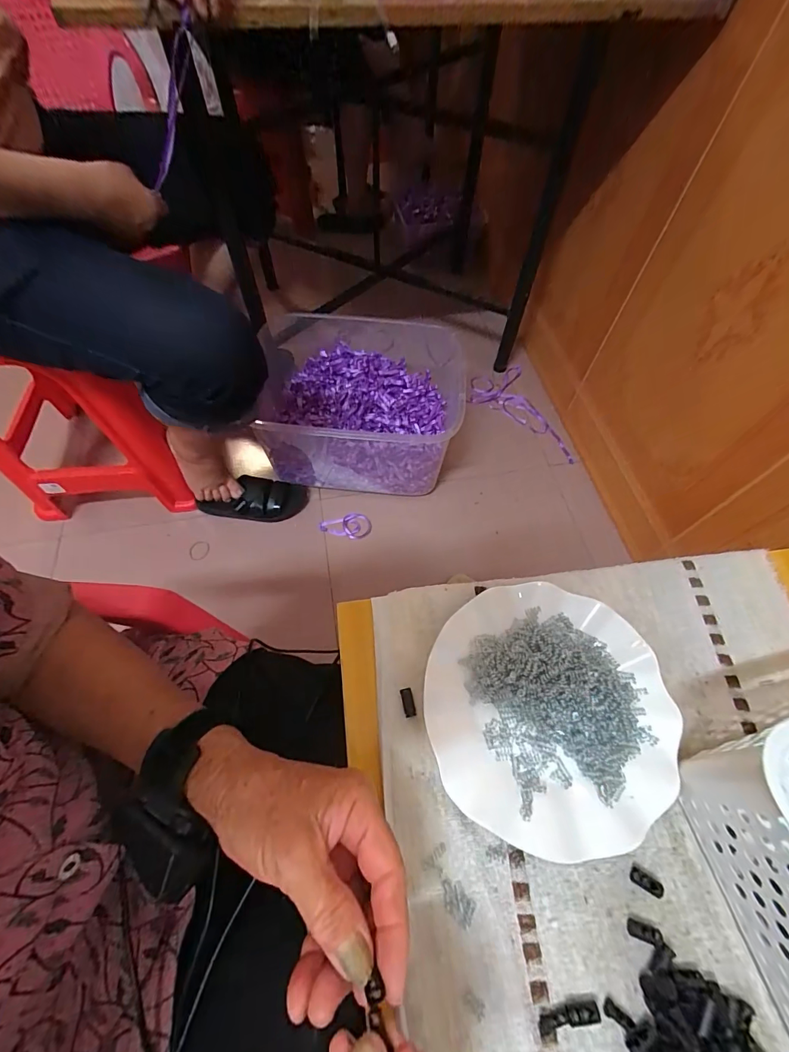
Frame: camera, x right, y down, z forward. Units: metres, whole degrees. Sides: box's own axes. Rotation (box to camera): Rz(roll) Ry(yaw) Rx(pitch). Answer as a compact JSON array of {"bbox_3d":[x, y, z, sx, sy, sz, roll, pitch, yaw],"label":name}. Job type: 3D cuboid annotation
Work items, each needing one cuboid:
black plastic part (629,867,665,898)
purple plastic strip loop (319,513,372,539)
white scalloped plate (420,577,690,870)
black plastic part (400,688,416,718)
[{"bbox_3d":[0.168,0.237,0.271,0.020,0.005,0.009,21,65,26],"label":"black plastic part"},{"bbox_3d":[-0.116,0.002,0.972,0.121,0.005,0.060,-5,64,-5],"label":"purple plastic strip loop"},{"bbox_3d":[0.117,0.136,0.313,0.181,0.021,0.177,1,64,-2],"label":"white scalloped plate"},{"bbox_3d":[0.011,0.140,0.321,0.009,0.006,0.021,-12,65,-8],"label":"black plastic part"}]

